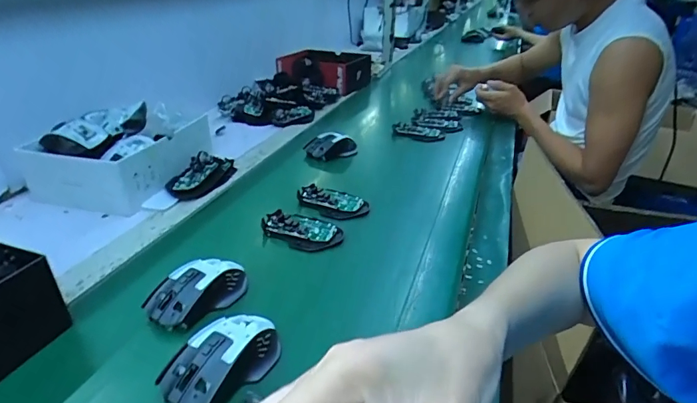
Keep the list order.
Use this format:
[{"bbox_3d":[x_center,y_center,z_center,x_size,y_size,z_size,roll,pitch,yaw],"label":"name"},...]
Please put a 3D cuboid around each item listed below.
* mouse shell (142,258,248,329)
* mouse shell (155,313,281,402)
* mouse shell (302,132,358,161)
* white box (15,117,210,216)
[{"bbox_3d":[-0.164,0.097,0.478,0.063,0.039,0.114,25,41,37],"label":"mouse shell"},{"bbox_3d":[-0.113,0.138,0.393,0.066,0.034,0.115,18,37,31],"label":"mouse shell"},{"bbox_3d":[-0.036,-0.114,0.881,0.109,0.037,0.078,-7,32,-7],"label":"mouse shell"},{"bbox_3d":[-0.390,-0.086,0.759,0.206,0.088,0.251,7,33,16],"label":"white box"}]

